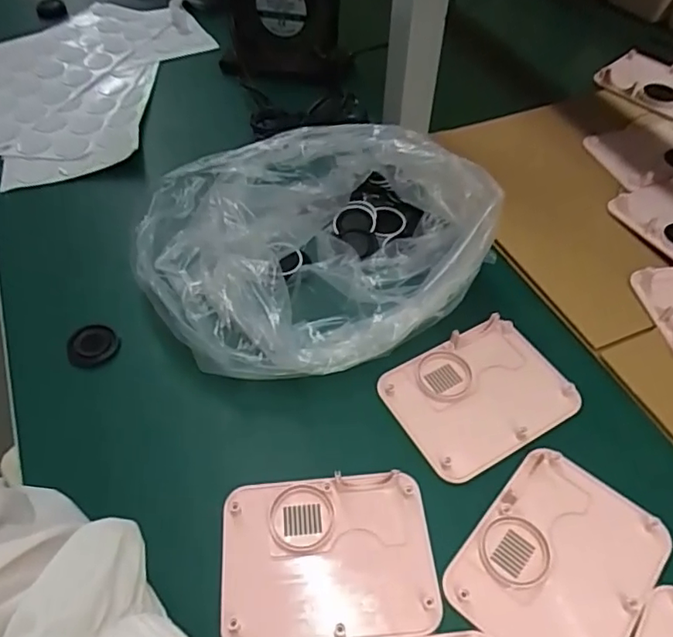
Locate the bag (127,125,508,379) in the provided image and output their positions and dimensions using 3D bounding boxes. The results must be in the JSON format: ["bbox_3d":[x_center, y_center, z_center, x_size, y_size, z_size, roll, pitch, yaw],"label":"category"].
[{"bbox_3d":[-0.027,-0.069,0.447,0.250,0.107,0.229,-16,52,-14],"label":"bag"}]

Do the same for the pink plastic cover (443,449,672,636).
[{"bbox_3d":[0.135,0.146,0.346,0.095,0.008,0.123,33,57,24],"label":"pink plastic cover"}]

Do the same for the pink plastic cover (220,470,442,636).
[{"bbox_3d":[-0.006,0.144,0.348,0.124,0.008,0.095,-4,51,-4],"label":"pink plastic cover"}]

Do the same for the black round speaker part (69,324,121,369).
[{"bbox_3d":[-0.190,0.022,0.447,0.037,0.017,0.028,-24,55,-19],"label":"black round speaker part"}]

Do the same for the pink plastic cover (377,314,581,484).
[{"bbox_3d":[0.104,0.053,0.419,0.126,0.011,0.095,-24,55,-19],"label":"pink plastic cover"}]

